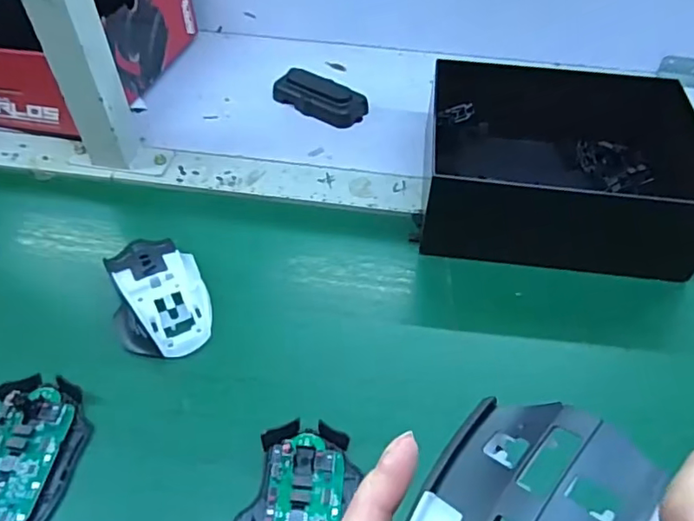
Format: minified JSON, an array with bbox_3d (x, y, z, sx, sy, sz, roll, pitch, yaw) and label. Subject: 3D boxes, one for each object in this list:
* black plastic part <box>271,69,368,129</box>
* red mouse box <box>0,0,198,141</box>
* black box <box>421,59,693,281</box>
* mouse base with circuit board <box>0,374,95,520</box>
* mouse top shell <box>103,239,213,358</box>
[{"bbox_3d":[-0.029,-0.179,0.615,0.098,0.025,0.045,28,55,20],"label":"black plastic part"},{"bbox_3d":[-0.302,-0.241,0.608,0.184,0.093,0.227,12,50,8],"label":"red mouse box"},{"bbox_3d":[0.186,-0.084,0.498,0.219,0.081,0.188,8,50,5],"label":"black box"},{"bbox_3d":[-0.212,0.130,0.360,0.073,0.017,0.114,12,51,8],"label":"mouse base with circuit board"},{"bbox_3d":[-0.149,0.023,0.439,0.072,0.035,0.108,-19,53,-17],"label":"mouse top shell"}]

